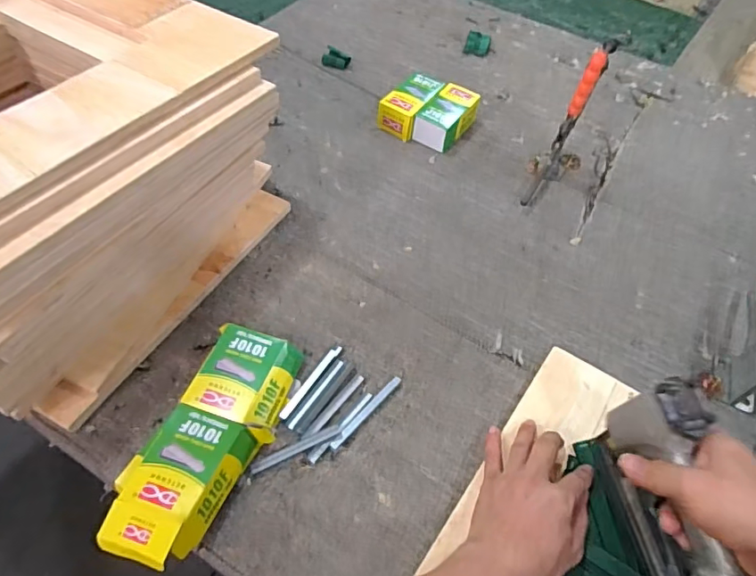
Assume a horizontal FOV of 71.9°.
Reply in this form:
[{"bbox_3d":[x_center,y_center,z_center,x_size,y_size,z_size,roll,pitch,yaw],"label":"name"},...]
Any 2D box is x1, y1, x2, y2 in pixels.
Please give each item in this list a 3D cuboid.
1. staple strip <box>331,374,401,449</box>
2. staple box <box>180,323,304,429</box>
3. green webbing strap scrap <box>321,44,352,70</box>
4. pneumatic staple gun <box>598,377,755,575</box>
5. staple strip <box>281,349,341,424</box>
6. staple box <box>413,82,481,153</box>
[{"bbox_3d":[-0.012,0.142,0.595,0.012,0.005,0.111,36,60,21],"label":"staple strip"},{"bbox_3d":[-0.150,0.101,0.595,0.099,0.033,0.113,15,54,7],"label":"staple box"},{"bbox_3d":[-0.081,-0.445,1.004,0.054,0.026,0.028,5,54,0],"label":"green webbing strap scrap"},{"bbox_3d":[0.275,0.215,0.435,0.047,0.136,0.247,-9,55,-10],"label":"pneumatic staple gun"},{"bbox_3d":[-0.077,0.108,0.605,0.013,0.006,0.109,28,57,16],"label":"staple strip"},{"bbox_3d":[0.119,-0.291,0.897,0.071,0.054,0.133,29,57,16],"label":"staple box"}]

